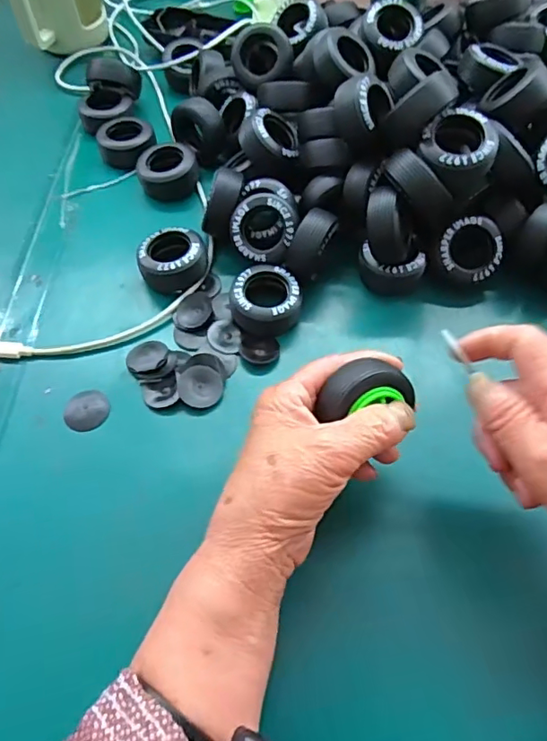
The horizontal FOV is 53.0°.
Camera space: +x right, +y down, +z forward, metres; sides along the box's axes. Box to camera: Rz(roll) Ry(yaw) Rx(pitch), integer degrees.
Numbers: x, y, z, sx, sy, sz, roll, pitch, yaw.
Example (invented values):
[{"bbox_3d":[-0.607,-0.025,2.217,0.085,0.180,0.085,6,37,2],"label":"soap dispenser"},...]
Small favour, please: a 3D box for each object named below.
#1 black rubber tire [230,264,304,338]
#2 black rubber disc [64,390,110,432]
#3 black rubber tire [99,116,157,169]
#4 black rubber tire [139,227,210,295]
[{"bbox_3d":[-0.006,-0.046,0.381,0.045,0.027,0.049,0,58,0],"label":"black rubber tire"},{"bbox_3d":[-0.119,0.025,0.350,0.028,0.005,0.028,0,58,0],"label":"black rubber disc"},{"bbox_3d":[-0.127,-0.198,0.480,0.048,0.026,0.041,-13,58,-8],"label":"black rubber tire"},{"bbox_3d":[-0.074,-0.079,0.404,0.046,0.031,0.039,-36,64,-20],"label":"black rubber tire"}]

